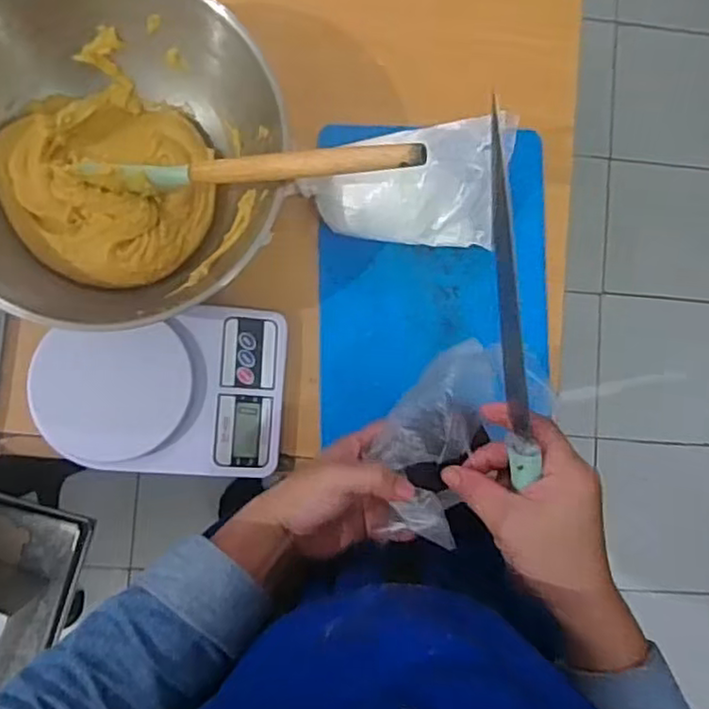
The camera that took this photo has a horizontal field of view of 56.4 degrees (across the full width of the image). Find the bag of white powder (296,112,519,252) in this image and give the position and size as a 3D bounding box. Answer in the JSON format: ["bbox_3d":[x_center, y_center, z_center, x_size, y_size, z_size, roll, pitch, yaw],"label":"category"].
[{"bbox_3d":[0.041,-0.143,0.550,0.172,0.069,0.091,2,85,-6],"label":"bag of white powder"}]

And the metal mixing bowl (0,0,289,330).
[{"bbox_3d":[-0.194,-0.153,0.513,0.252,0.100,0.254,1,85,-6],"label":"metal mixing bowl"}]

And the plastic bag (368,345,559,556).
[{"bbox_3d":[0.065,0.050,0.421,0.079,0.032,0.129,42,82,-1],"label":"plastic bag"}]

